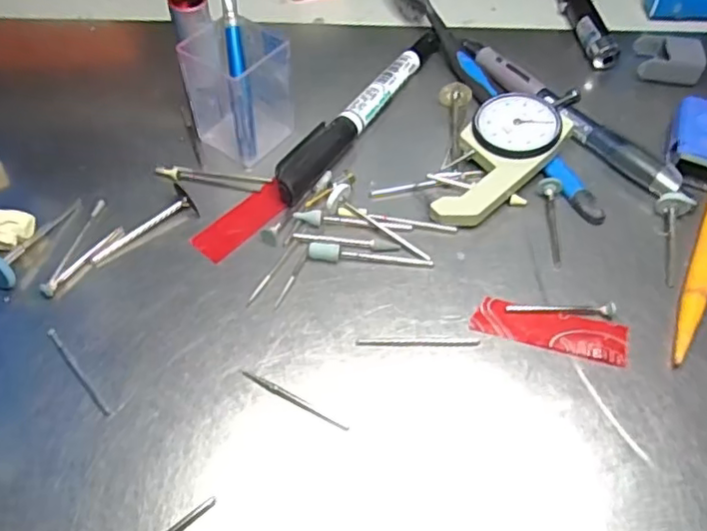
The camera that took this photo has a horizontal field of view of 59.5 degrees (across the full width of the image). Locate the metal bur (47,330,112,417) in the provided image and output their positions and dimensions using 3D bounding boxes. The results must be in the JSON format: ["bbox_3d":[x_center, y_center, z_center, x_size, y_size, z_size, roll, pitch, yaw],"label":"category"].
[{"bbox_3d":[-0.096,0.036,0.213,0.004,0.004,0.042,-35,62,-23],"label":"metal bur"}]

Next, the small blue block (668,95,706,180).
[{"bbox_3d":[0.154,-0.056,0.272,0.022,0.011,0.040,21,57,13],"label":"small blue block"}]

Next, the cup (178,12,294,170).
[{"bbox_3d":[-0.048,-0.077,0.267,0.033,0.049,0.038,35,61,21],"label":"cup"}]

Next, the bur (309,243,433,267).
[{"bbox_3d":[0.007,-0.004,0.242,0.048,0.006,0.005,4,55,2],"label":"bur"}]

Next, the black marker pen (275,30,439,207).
[{"bbox_3d":[0.004,-0.074,0.287,0.017,0.012,0.130,27,58,17],"label":"black marker pen"}]

